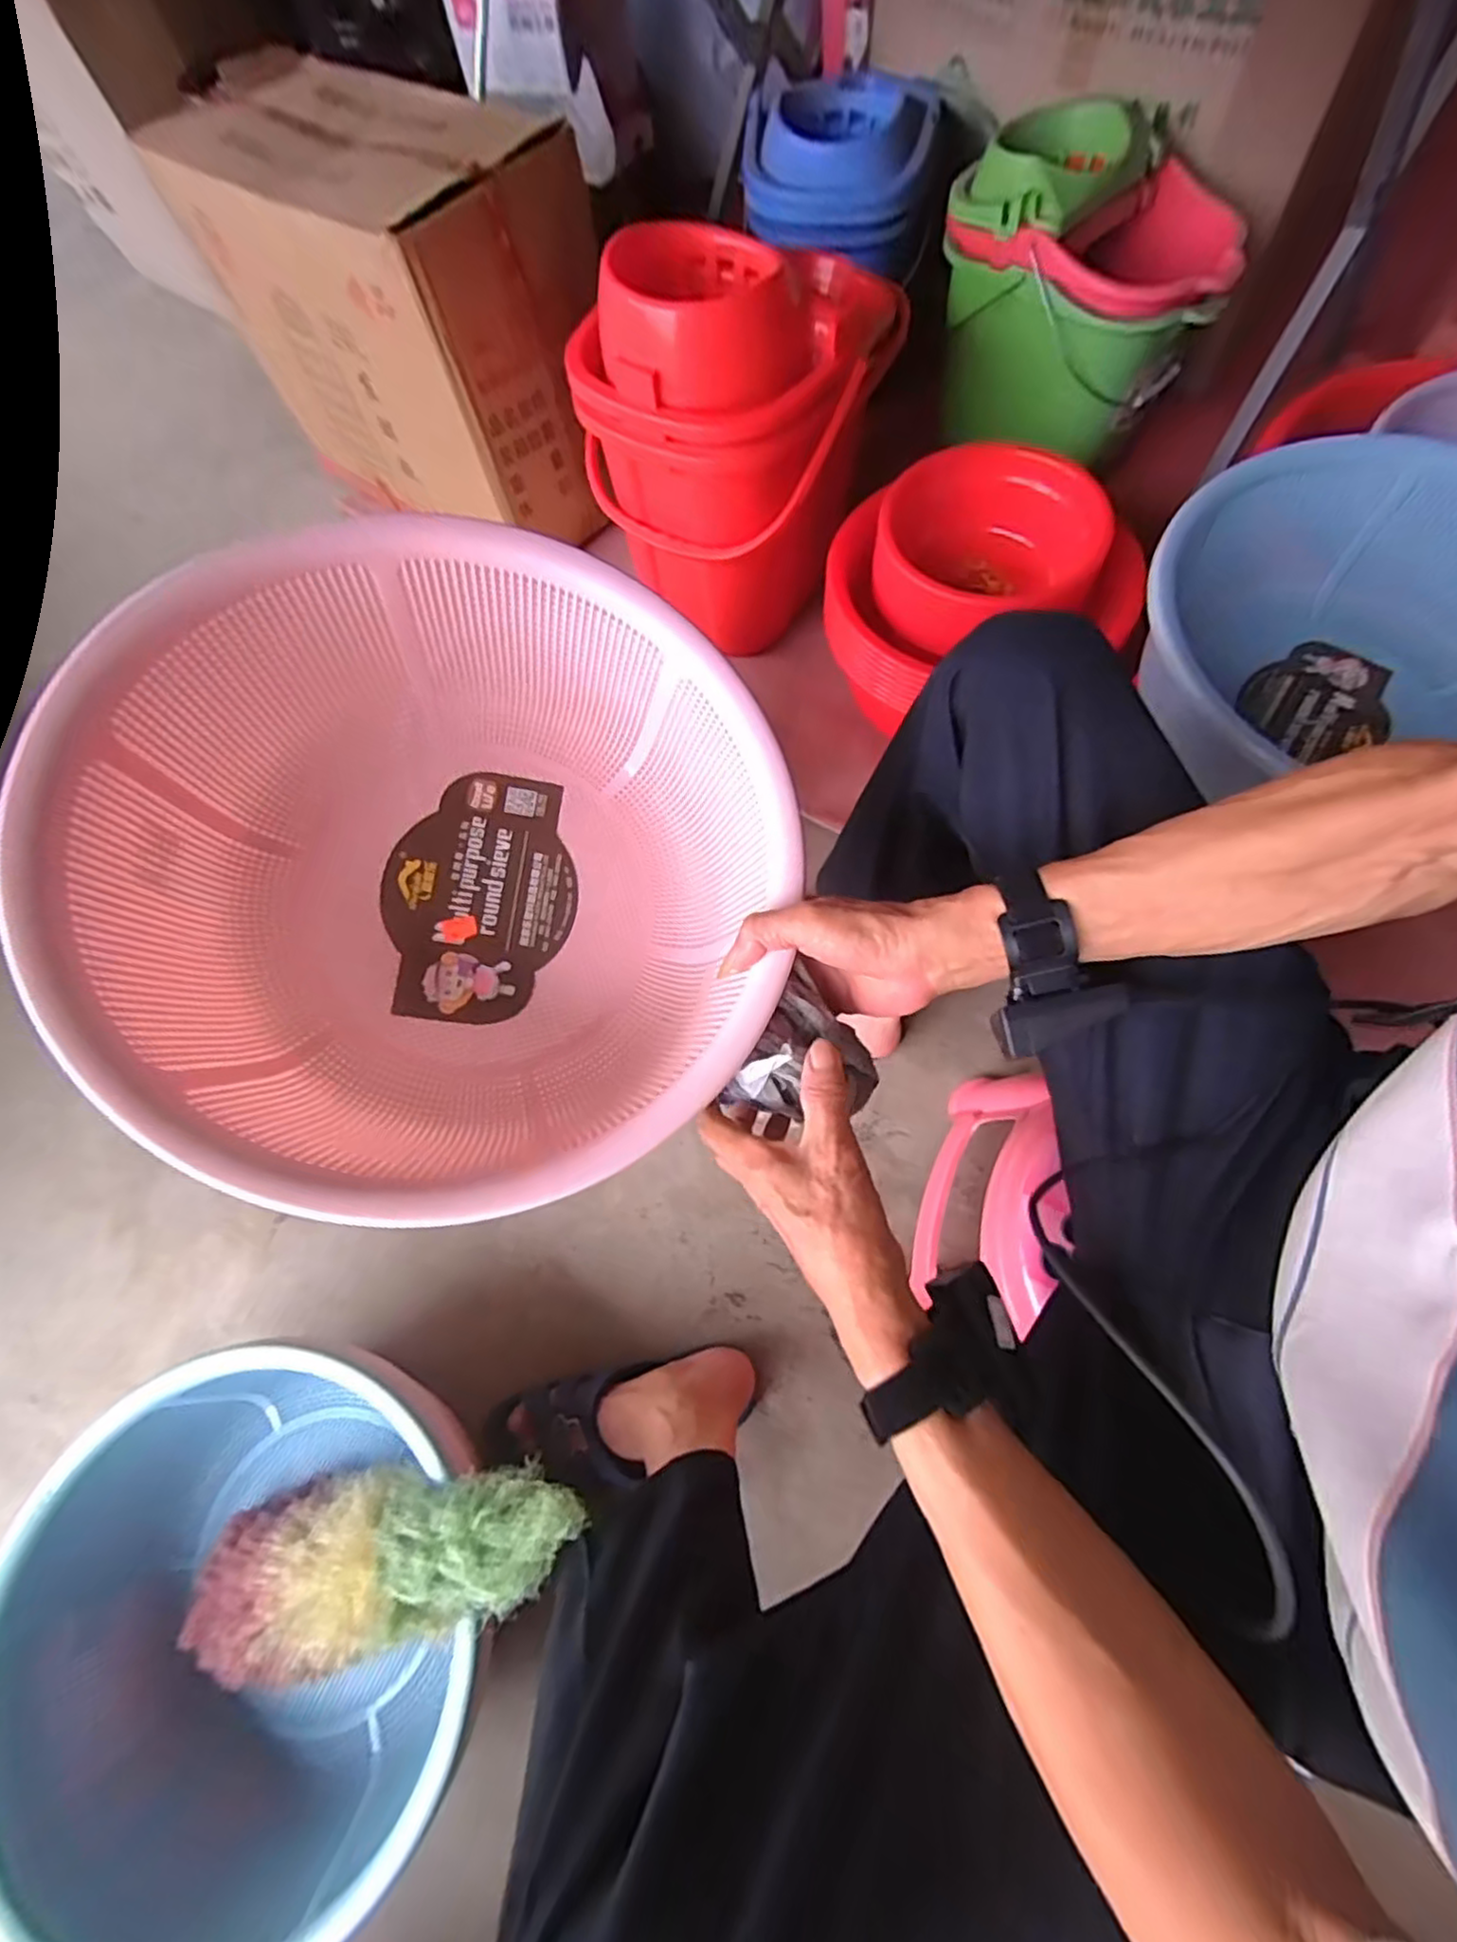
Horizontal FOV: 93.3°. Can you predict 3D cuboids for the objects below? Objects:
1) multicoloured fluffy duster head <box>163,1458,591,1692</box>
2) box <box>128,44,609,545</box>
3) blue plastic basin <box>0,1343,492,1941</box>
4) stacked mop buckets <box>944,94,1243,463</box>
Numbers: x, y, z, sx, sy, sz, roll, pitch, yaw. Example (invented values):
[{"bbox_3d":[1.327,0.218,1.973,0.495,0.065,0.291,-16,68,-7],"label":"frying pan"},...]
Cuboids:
[{"bbox_3d":[-0.282,0.477,0.554,0.405,0.076,0.126,-26,69,18],"label":"multicoloured fluffy duster head"},{"bbox_3d":[-0.451,-0.931,0.985,0.603,0.372,0.308,39,77,17],"label":"box"},{"bbox_3d":[-0.377,0.541,0.591,0.357,0.161,0.385,-2,69,5],"label":"blue plastic basin"},{"bbox_3d":[0.484,-0.929,0.960,0.359,0.275,0.262,32,75,16],"label":"stacked mop buckets"}]

